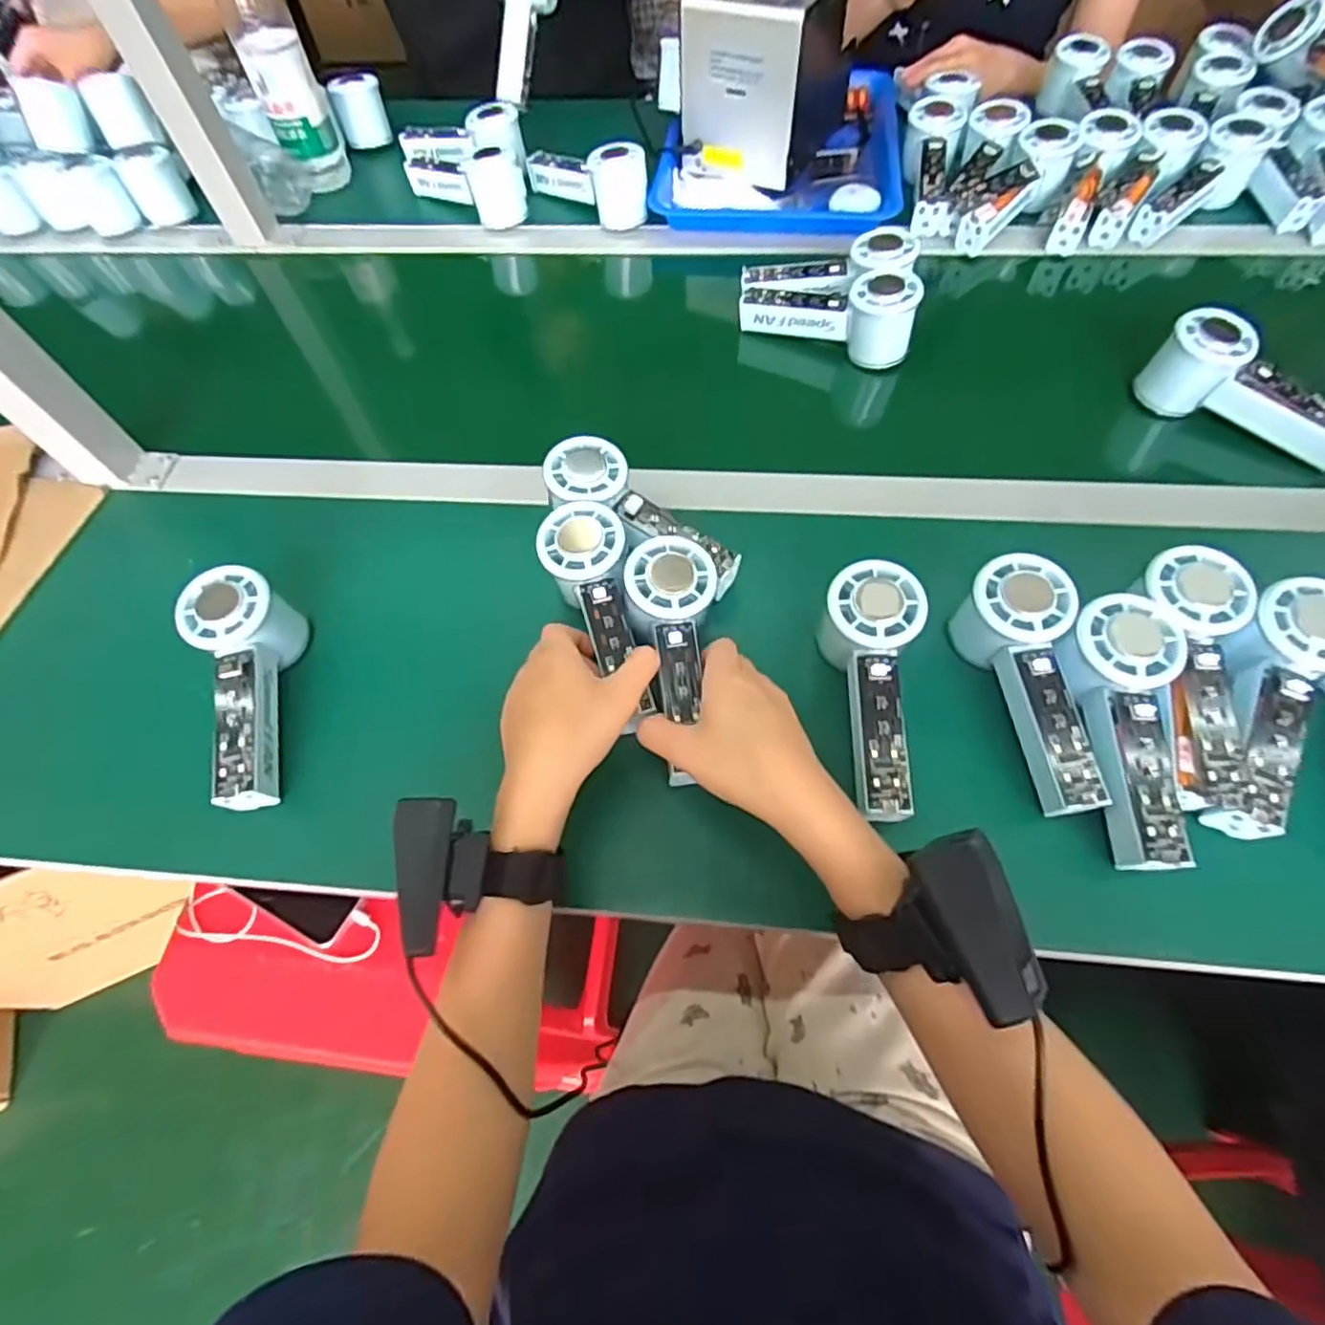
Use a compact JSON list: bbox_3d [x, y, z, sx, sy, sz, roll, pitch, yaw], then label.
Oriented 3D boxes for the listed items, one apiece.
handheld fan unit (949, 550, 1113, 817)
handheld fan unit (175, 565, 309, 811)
[{"bbox_3d":[0.225,0.013,0.403,0.057,0.056,0.154,-10,78,-2],"label":"handheld fan unit"},{"bbox_3d":[-0.273,0.018,0.432,0.050,0.056,0.155,-10,78,-2],"label":"handheld fan unit"}]

